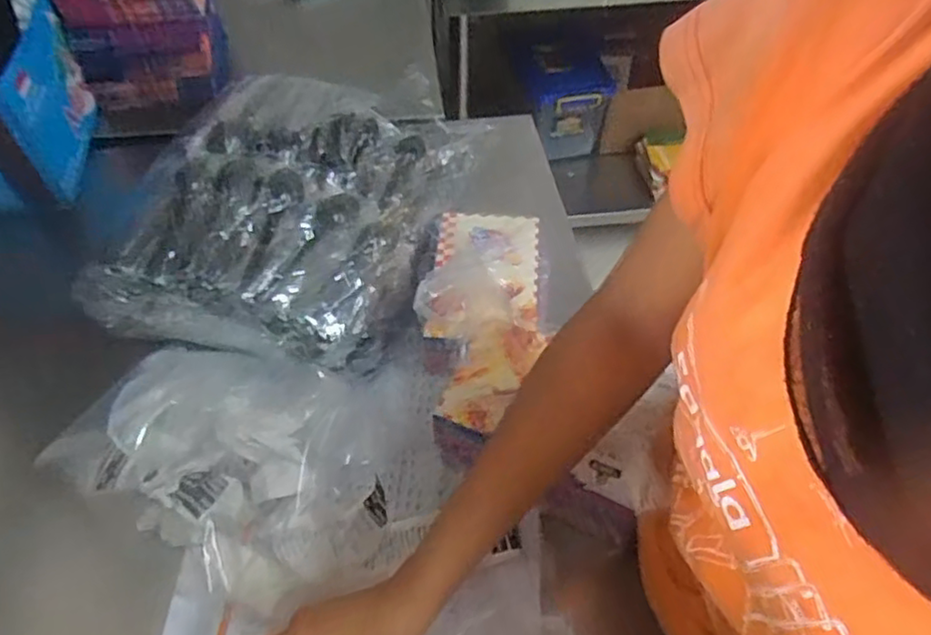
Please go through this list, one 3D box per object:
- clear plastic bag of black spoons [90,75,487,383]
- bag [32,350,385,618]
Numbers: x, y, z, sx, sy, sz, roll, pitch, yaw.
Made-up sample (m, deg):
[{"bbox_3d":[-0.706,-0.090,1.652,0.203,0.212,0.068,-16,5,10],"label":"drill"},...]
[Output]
[{"bbox_3d":[-0.165,-0.133,0.717,0.277,0.102,0.415,15,53,10],"label":"clear plastic bag of black spoons"},{"bbox_3d":[-0.188,0.123,0.564,0.239,0.083,0.211,6,52,4],"label":"bag"}]

